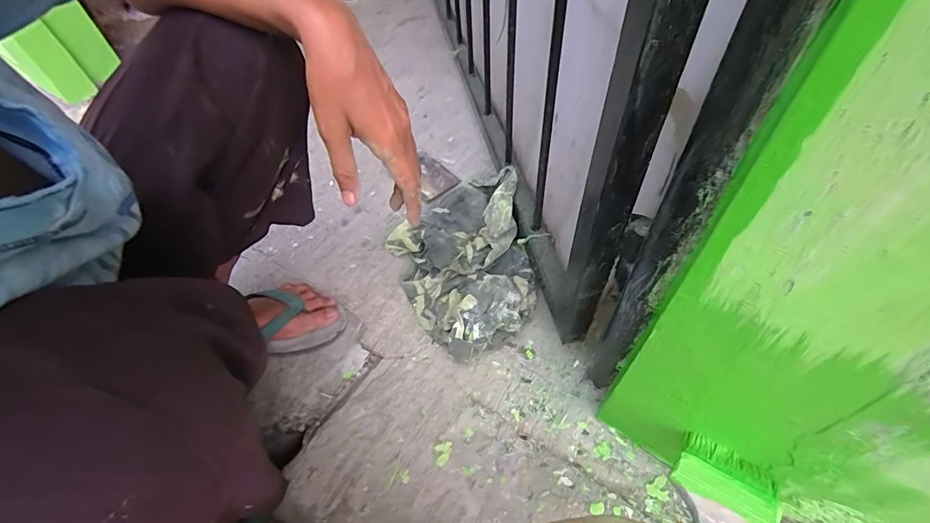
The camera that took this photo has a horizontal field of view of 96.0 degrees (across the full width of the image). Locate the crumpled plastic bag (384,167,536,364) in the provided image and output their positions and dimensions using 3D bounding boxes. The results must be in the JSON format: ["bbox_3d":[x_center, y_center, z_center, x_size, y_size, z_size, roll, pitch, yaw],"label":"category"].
[{"bbox_3d":[0.010,-0.006,0.608,0.205,0.098,0.258,-21,53,-13],"label":"crumpled plastic bag"}]

